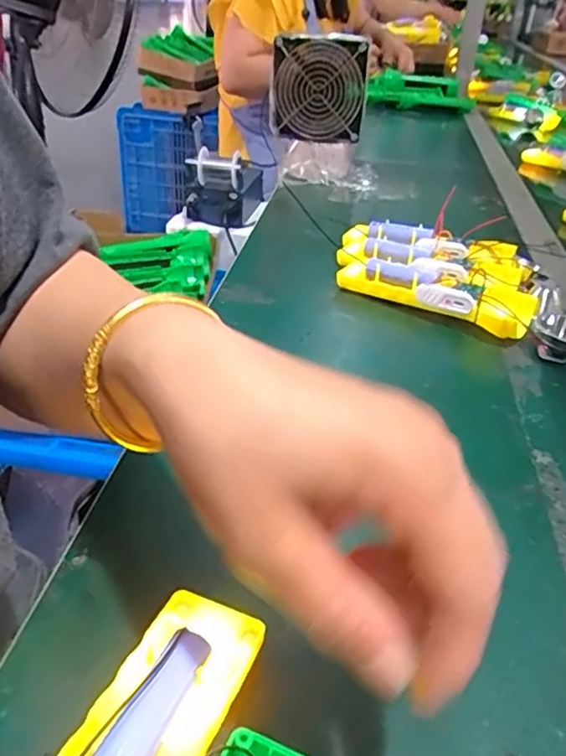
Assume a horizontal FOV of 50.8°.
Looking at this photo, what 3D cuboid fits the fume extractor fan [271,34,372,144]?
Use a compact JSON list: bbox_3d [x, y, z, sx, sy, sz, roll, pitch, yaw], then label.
[{"bbox_3d":[0.047,-0.379,0.783,0.124,0.117,0.033,6,34,8],"label":"fume extractor fan"}]

